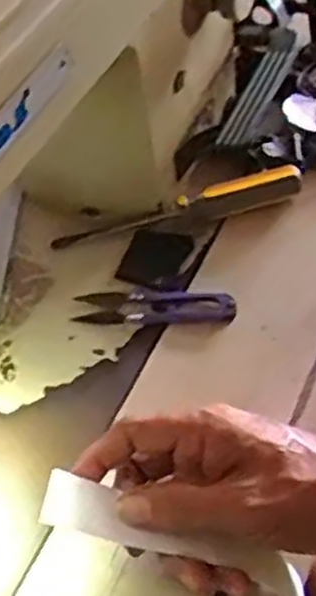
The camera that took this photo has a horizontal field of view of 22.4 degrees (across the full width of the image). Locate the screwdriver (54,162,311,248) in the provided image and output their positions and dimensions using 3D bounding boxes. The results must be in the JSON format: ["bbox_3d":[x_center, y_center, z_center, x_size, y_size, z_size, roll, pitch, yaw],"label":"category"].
[{"bbox_3d":[0.015,-0.058,0.522,0.164,0.023,0.021,-16,56,-7],"label":"screwdriver"}]

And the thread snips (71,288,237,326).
[{"bbox_3d":[-0.002,0.005,0.494,0.098,0.012,0.026,5,56,8],"label":"thread snips"}]

